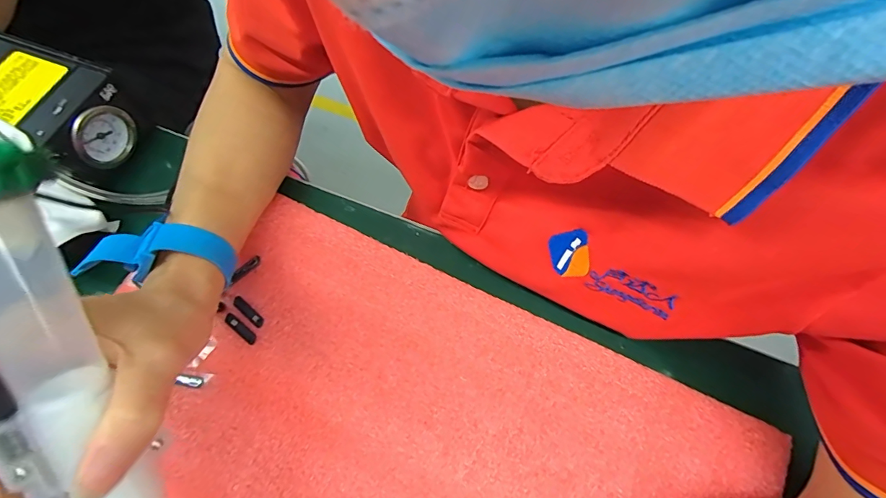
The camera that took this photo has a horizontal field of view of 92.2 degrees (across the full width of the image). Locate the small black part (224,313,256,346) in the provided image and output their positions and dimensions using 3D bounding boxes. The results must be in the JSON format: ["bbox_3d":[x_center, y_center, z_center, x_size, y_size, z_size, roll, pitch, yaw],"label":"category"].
[{"bbox_3d":[-0.129,0.051,0.271,0.026,0.004,0.007,35,71,14],"label":"small black part"}]

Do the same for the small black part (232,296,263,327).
[{"bbox_3d":[-0.127,0.040,0.276,0.027,0.004,0.007,38,71,15],"label":"small black part"}]

